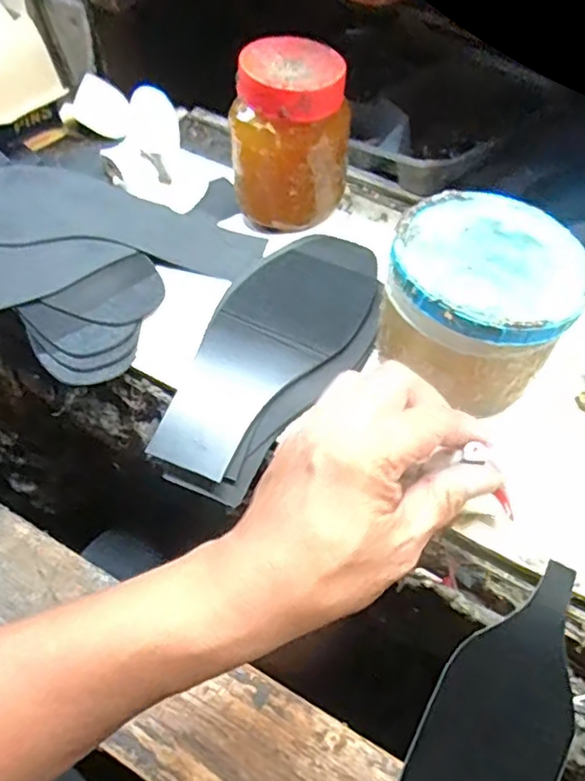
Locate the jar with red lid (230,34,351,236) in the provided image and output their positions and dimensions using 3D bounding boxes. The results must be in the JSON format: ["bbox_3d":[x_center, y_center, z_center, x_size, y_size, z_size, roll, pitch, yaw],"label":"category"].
[{"bbox_3d":[-0.002,-0.178,0.428,0.081,0.105,0.072,-3,57,0],"label":"jar with red lid"}]

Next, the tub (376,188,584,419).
[{"bbox_3d":[0.105,-0.050,0.352,0.102,0.086,0.112,-1,57,1],"label":"tub"}]

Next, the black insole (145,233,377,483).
[{"bbox_3d":[-0.015,-0.032,0.387,0.084,0.008,0.196,27,62,18],"label":"black insole"}]

